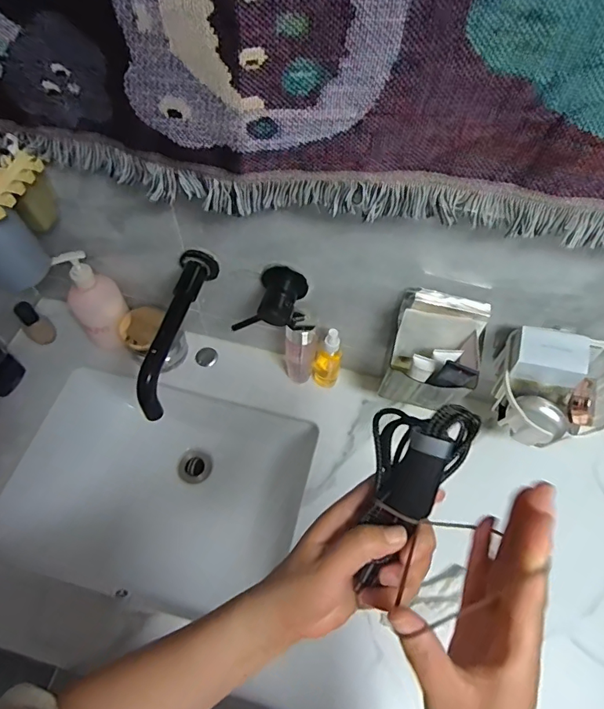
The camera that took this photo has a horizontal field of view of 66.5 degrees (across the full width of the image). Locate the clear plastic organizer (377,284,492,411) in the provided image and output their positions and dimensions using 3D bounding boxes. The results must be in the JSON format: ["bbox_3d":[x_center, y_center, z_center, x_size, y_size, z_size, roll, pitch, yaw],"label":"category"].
[{"bbox_3d":[0.163,-0.001,0.558,0.105,0.119,0.082,11,59,5],"label":"clear plastic organizer"}]

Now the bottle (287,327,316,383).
[{"bbox_3d":[-0.003,0.007,0.671,0.040,0.151,0.032,2,59,0],"label":"bottle"}]

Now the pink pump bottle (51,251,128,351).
[{"bbox_3d":[-0.277,-0.069,0.622,0.065,0.181,0.042,-28,63,-17],"label":"pink pump bottle"}]

